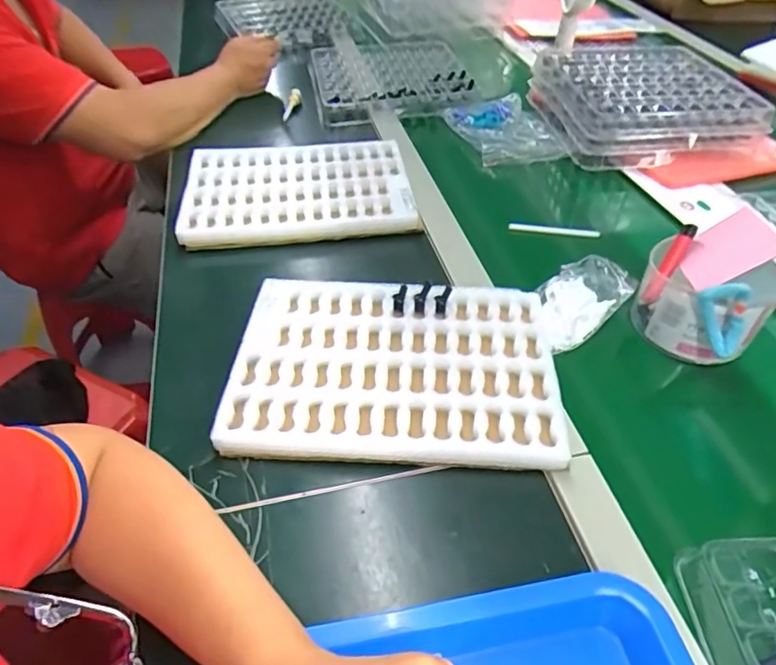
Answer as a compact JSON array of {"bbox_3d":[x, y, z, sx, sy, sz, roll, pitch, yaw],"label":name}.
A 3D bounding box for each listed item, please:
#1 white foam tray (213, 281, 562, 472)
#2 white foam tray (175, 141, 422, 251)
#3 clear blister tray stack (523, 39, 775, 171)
[{"bbox_3d":[0.007,0.029,0.486,0.268,0.027,0.184,3,46,3],"label":"white foam tray"},{"bbox_3d":[-0.111,-0.177,0.686,0.271,0.030,0.183,-6,47,-6],"label":"white foam tray"},{"bbox_3d":[0.371,-0.345,0.825,0.250,0.069,0.254,-6,46,-8],"label":"clear blister tray stack"}]

